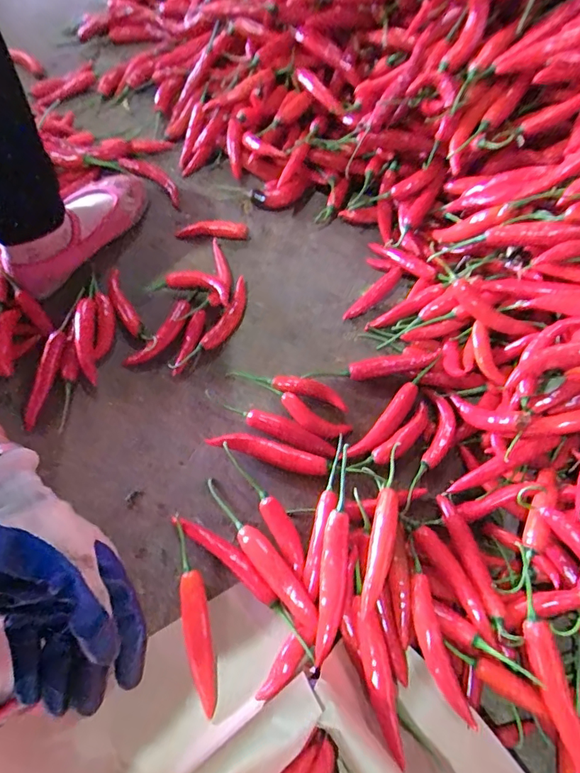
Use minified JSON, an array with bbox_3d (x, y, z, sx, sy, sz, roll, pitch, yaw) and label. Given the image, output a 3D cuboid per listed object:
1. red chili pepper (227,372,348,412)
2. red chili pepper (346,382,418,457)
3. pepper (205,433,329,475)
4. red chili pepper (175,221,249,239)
[{"bbox_3d":[-0.002,-0.002,0.543,0.143,0.013,0.024,16,66,5],"label":"red chili pepper"},{"bbox_3d":[0.110,0.040,0.523,0.024,0.016,0.111,39,70,14],"label":"red chili pepper"},{"bbox_3d":[-0.023,0.071,0.504,0.129,0.014,0.024,16,66,5],"label":"pepper"},{"bbox_3d":[-0.107,-0.215,0.632,0.096,0.019,0.018,0,66,-2],"label":"red chili pepper"}]

